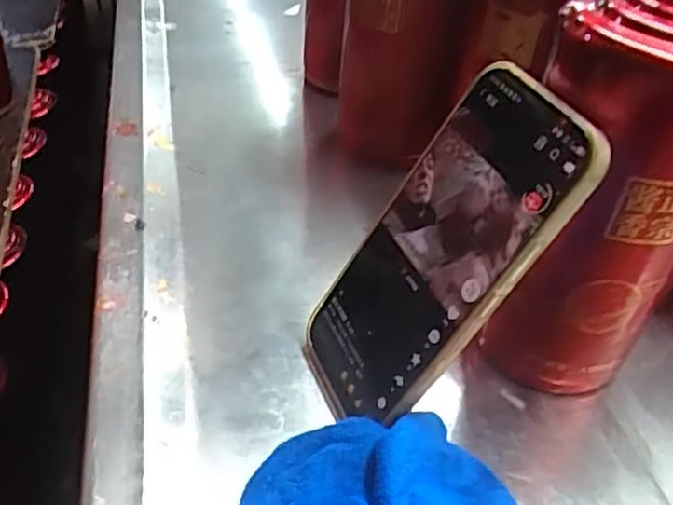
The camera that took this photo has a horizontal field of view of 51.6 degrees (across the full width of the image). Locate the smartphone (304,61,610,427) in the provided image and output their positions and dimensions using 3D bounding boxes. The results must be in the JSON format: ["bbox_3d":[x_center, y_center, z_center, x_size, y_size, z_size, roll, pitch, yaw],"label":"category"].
[{"bbox_3d":[0.039,0.006,0.295,0.008,0.168,0.077,12,33,-38],"label":"smartphone"}]

